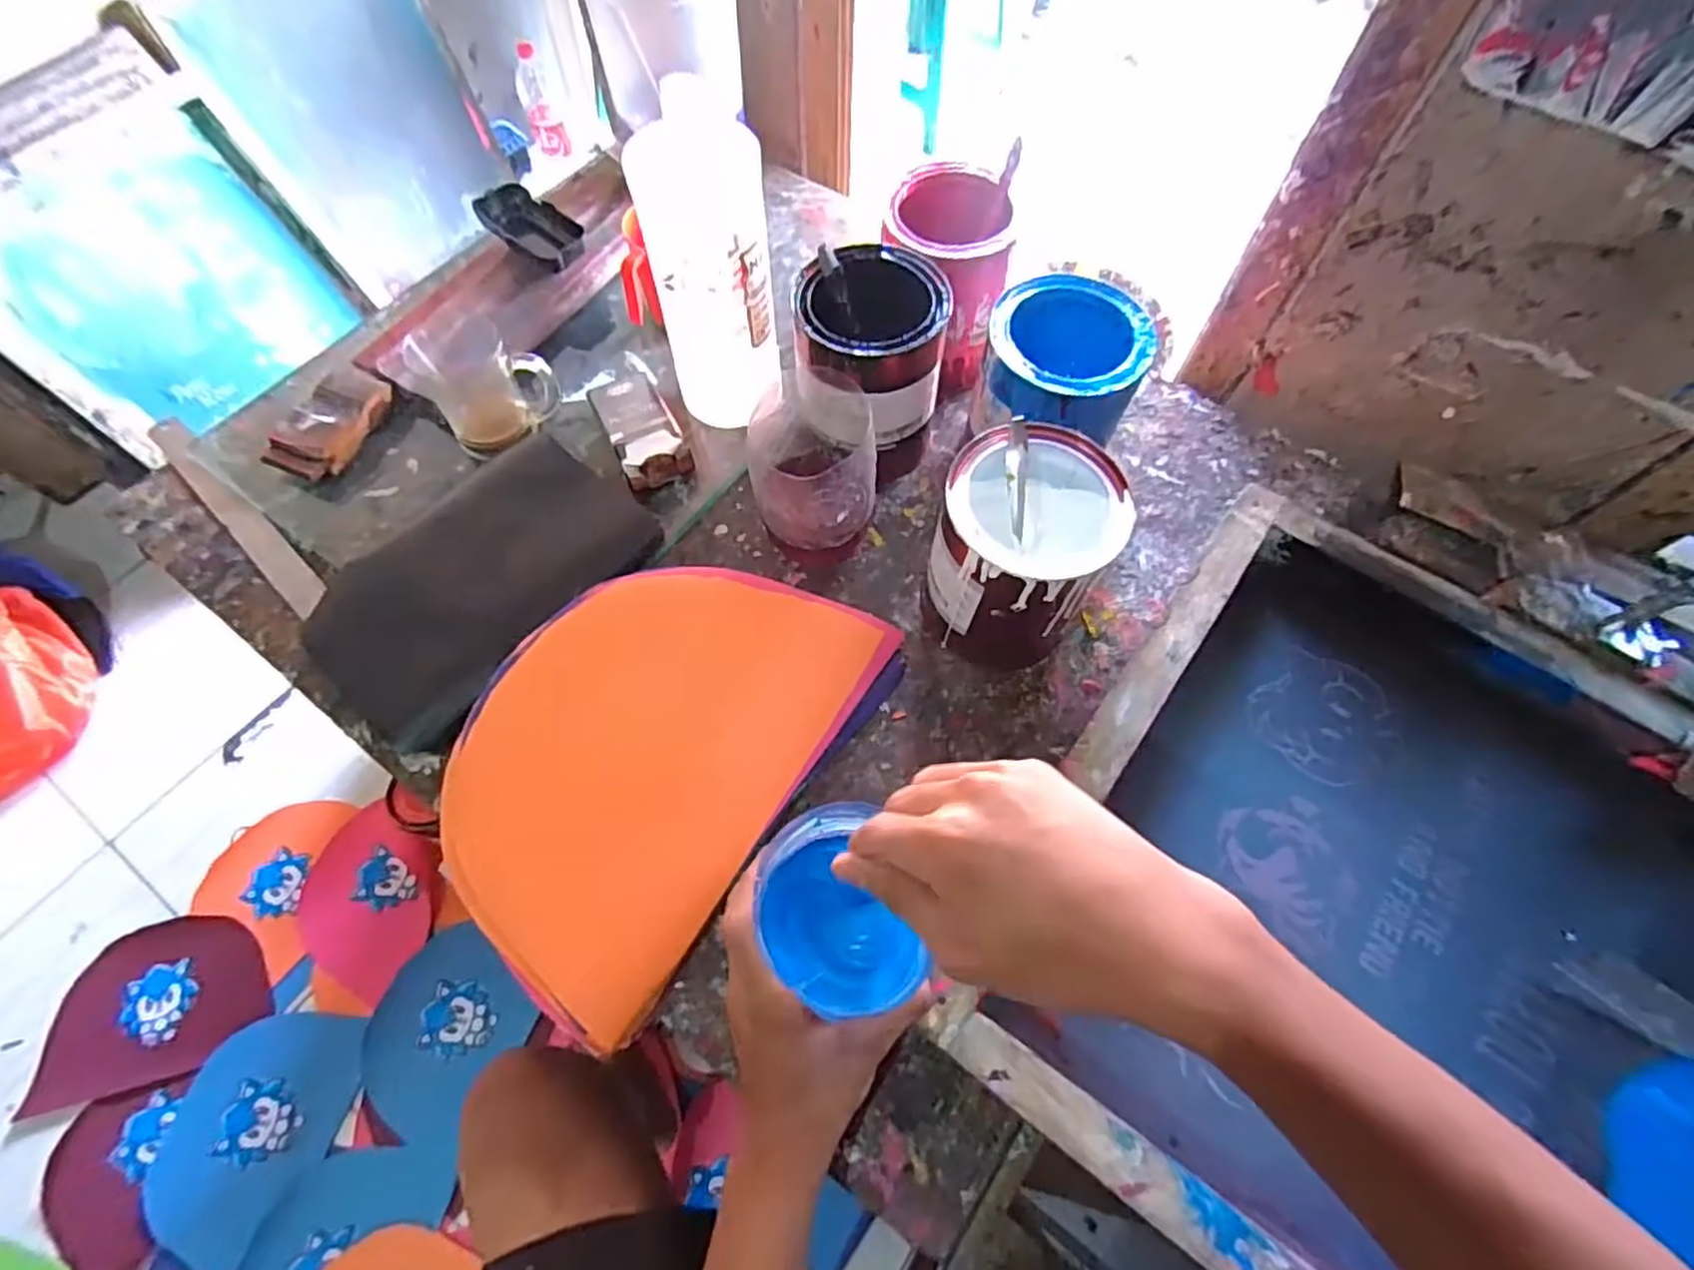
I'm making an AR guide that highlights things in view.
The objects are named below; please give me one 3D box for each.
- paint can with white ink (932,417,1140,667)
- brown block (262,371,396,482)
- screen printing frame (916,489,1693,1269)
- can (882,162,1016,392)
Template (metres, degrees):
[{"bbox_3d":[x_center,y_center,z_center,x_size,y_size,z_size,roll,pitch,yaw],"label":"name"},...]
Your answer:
[{"bbox_3d":[0.114,-0.056,0.501,0.109,0.136,0.120,9,63,3],"label":"paint can with white ink"},{"bbox_3d":[-0.417,-0.170,0.603,0.054,0.033,0.101,19,64,8],"label":"brown block"},{"bbox_3d":[0.383,0.204,0.424,0.536,0.038,0.450,35,68,15],"label":"screen printing frame"},{"bbox_3d":[0.078,-0.292,0.608,0.099,0.128,0.103,8,63,3],"label":"can"}]

